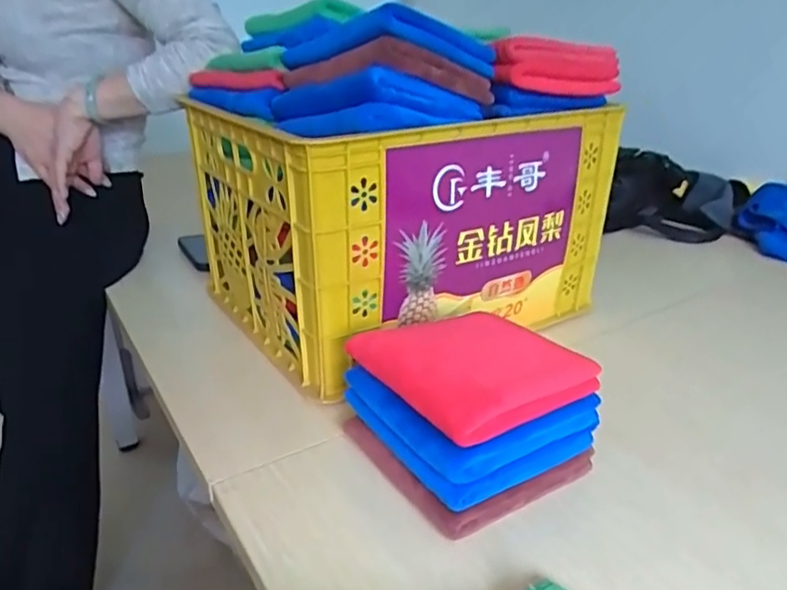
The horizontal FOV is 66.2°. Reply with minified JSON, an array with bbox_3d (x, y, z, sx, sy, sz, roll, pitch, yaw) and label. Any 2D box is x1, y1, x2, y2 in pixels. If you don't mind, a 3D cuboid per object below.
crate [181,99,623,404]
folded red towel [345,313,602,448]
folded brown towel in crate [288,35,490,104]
[{"bbox_3d":[-0.001,-0.126,0.854,0.457,0.275,0.387,-14,29,-33],"label":"crate"},{"bbox_3d":[0.067,0.055,0.549,0.160,0.031,0.170,-15,29,-30],"label":"folded red towel"},{"bbox_3d":[-0.011,-0.247,0.710,0.178,0.030,0.171,4,2,45],"label":"folded brown towel in crate"}]

